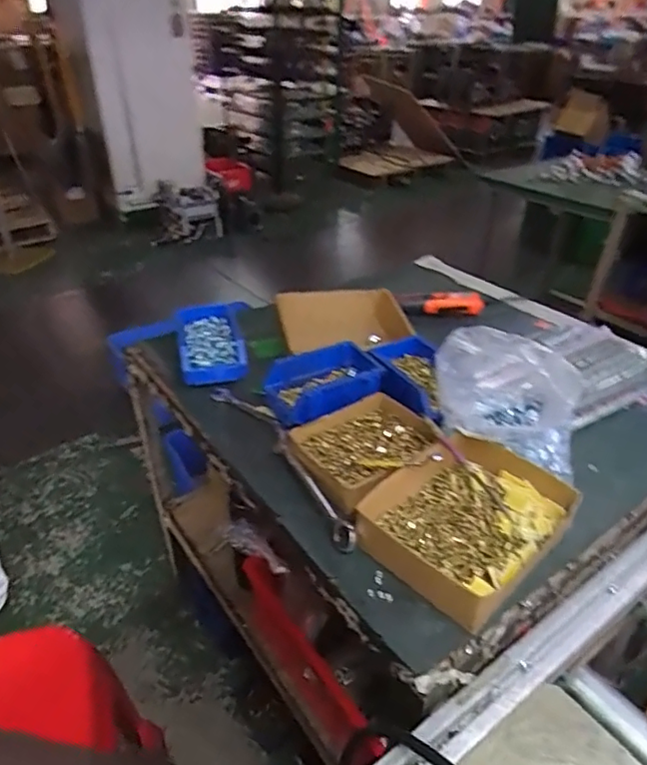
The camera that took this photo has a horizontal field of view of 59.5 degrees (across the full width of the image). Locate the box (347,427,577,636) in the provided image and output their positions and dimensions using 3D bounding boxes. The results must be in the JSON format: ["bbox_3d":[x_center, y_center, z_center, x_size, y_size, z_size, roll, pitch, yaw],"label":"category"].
[{"bbox_3d":[0.166,0.157,0.659,0.179,0.056,0.222,28,43,35],"label":"box"}]

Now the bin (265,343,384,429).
[{"bbox_3d":[0.001,-0.001,0.853,0.163,0.049,0.111,-17,38,-24],"label":"bin"}]

